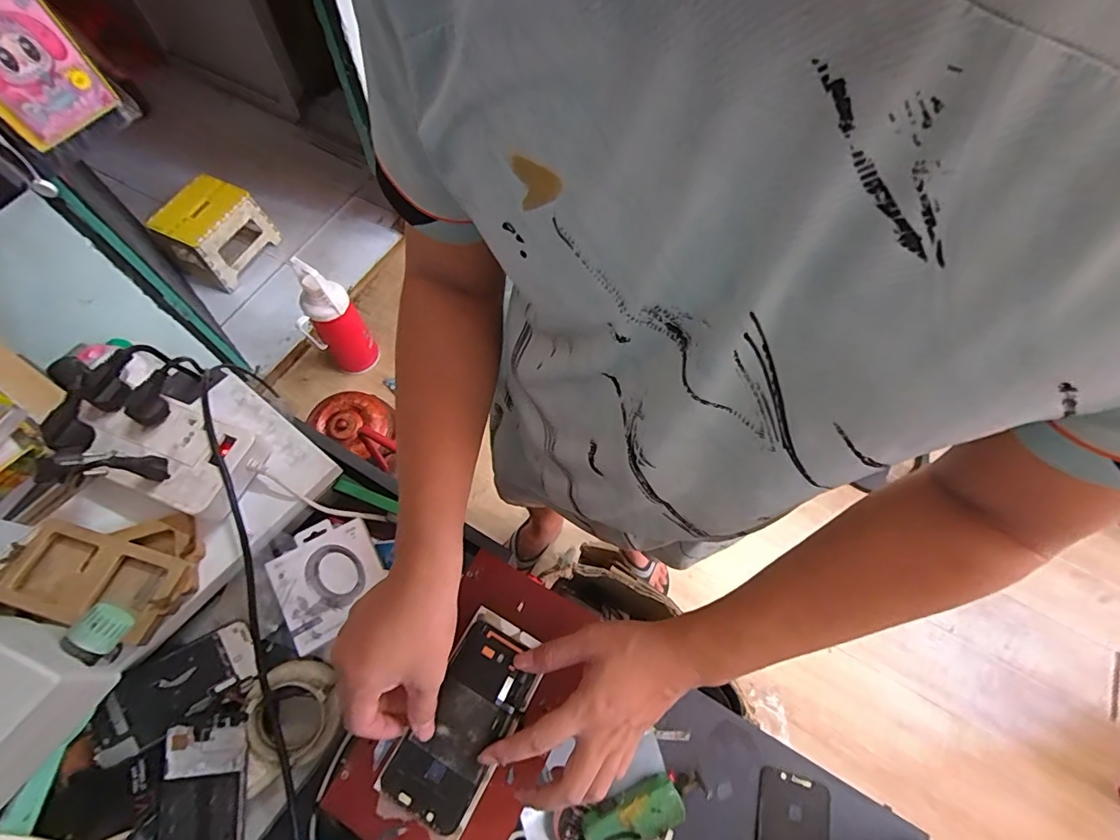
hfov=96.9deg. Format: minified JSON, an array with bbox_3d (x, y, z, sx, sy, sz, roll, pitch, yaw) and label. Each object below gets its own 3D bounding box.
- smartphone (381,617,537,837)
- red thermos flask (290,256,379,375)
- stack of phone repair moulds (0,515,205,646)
[{"bbox_3d":[-0.082,0.254,0.421,0.072,0.008,0.144,25,68,9],"label":"smartphone"},{"bbox_3d":[-0.670,-0.285,1.460,0.158,0.414,0.146,1,65,-2],"label":"red thermos flask"},{"bbox_3d":[-0.447,0.145,0.497,0.159,0.035,0.114,14,65,4],"label":"stack of phone repair moulds"}]

